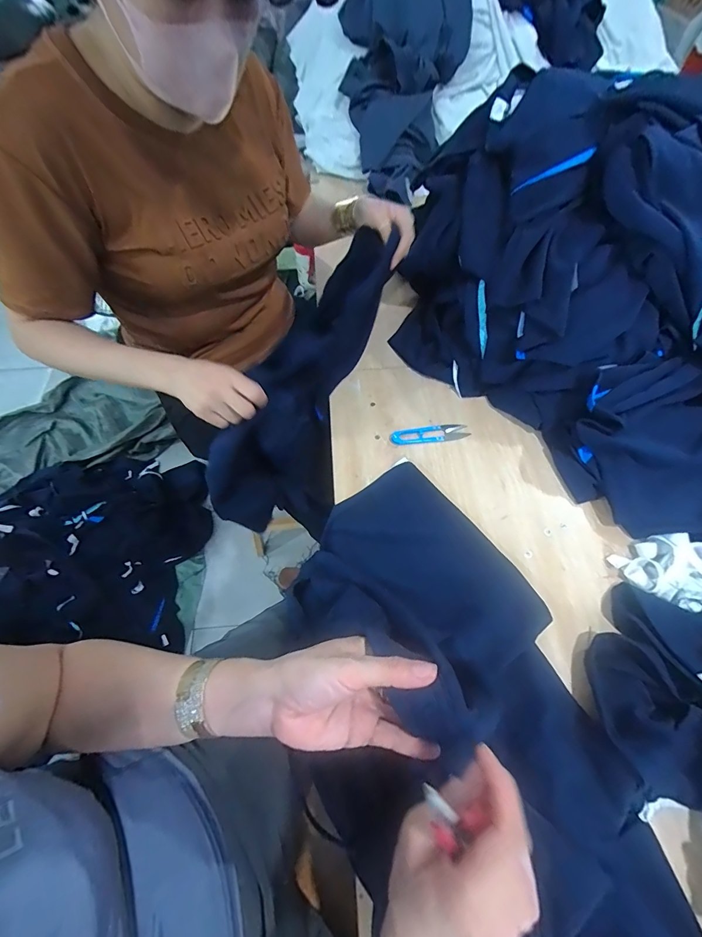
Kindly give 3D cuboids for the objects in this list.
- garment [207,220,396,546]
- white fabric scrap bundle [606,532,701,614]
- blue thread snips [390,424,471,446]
[{"bbox_3d":[-0.068,-0.103,0.605,0.121,0.211,0.502,31,108,18],"label":"garment"},{"bbox_3d":[0.405,0.130,0.470,0.097,0.042,0.116,-27,62,-14],"label":"white fabric scrap bundle"},{"bbox_3d":[0.123,-0.054,0.615,0.121,0.006,0.028,-7,60,-2],"label":"blue thread snips"}]

